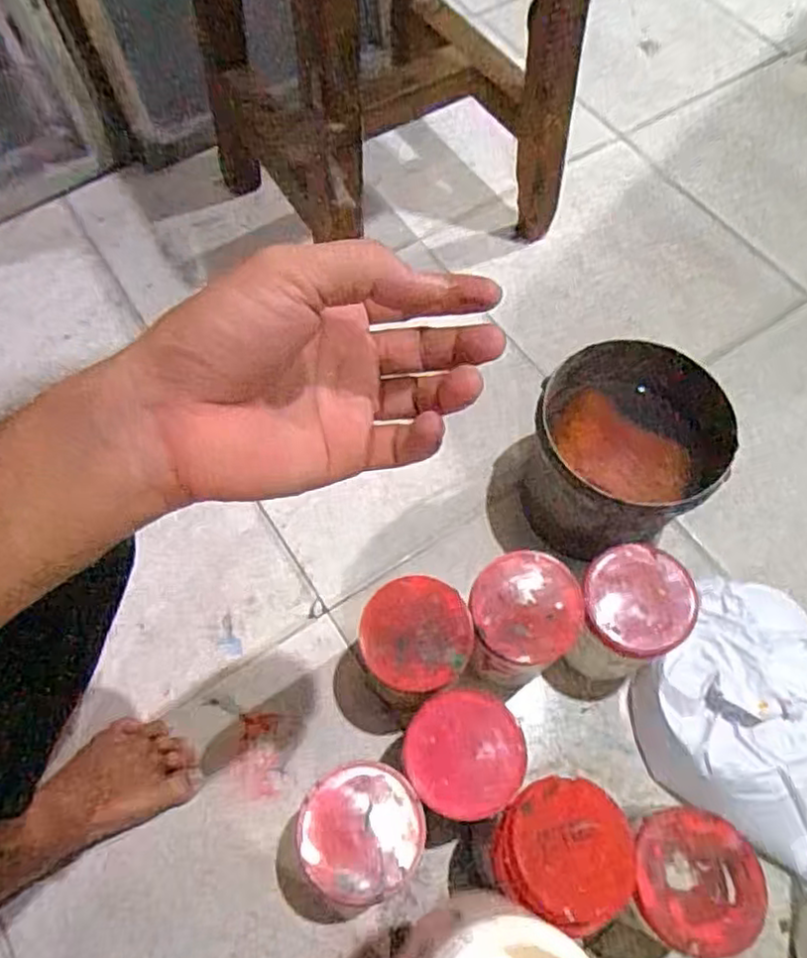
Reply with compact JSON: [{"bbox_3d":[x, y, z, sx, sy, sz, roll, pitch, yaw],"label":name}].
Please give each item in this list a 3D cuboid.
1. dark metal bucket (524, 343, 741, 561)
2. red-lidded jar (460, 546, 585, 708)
[{"bbox_3d":[0.217,-0.014,0.723,0.183,0.192,0.177,1,64,-1],"label":"dark metal bucket"},{"bbox_3d":[0.110,0.145,0.663,0.097,0.160,0.096,1,64,-1],"label":"red-lidded jar"}]

